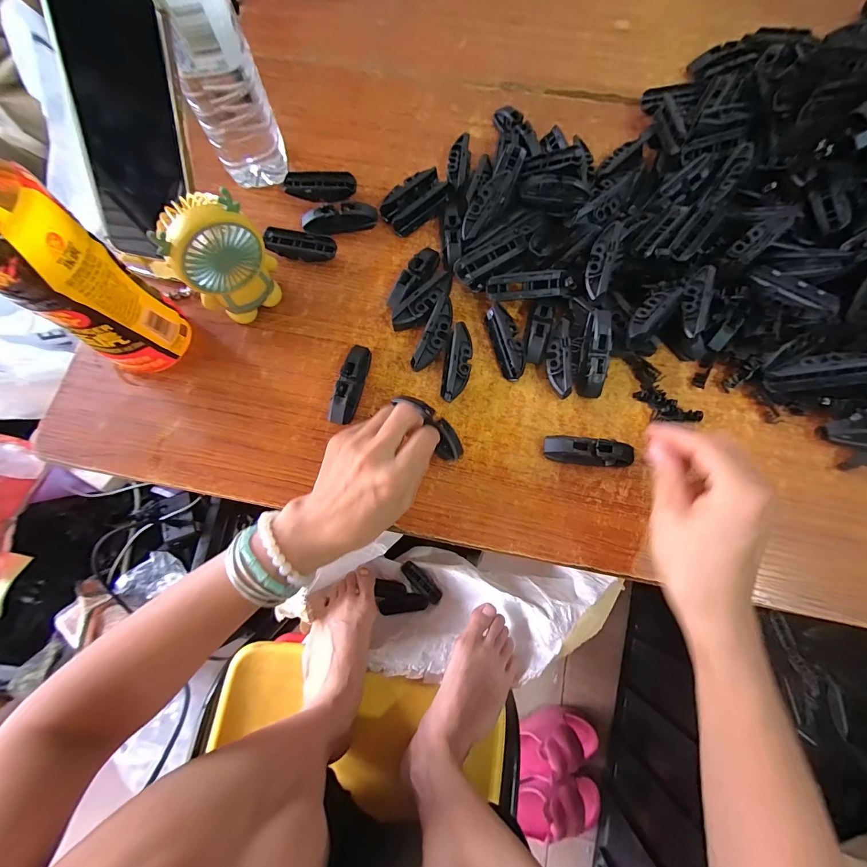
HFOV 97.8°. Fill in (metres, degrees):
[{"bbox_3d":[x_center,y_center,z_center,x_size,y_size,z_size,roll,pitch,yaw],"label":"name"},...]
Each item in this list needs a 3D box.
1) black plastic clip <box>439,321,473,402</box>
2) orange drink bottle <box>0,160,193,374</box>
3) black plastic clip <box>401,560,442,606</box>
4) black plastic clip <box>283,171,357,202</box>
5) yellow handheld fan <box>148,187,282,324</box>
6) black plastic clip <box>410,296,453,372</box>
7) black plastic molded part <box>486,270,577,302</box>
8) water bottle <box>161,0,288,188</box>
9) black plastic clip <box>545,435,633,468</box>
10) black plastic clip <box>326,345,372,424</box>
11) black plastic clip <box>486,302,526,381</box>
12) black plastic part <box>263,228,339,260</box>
[{"bbox_3d":[0.022,-0.063,0.333,0.021,0.025,0.068,11,75,4],"label":"black plastic clip"},{"bbox_3d":[-0.262,-0.113,0.266,0.076,0.183,0.069,30,77,9],"label":"orange drink bottle"},{"bbox_3d":[-0.018,0.222,0.565,0.073,0.010,0.021,44,80,11],"label":"black plastic clip"},{"bbox_3d":[-0.115,-0.251,0.385,0.072,0.023,0.017,3,75,2],"label":"black plastic clip"},{"bbox_3d":[-0.169,-0.137,0.310,0.065,0.110,0.034,-43,78,-10],"label":"yellow handheld fan"},{"bbox_3d":[0.002,-0.087,0.341,0.019,0.023,0.072,21,76,7],"label":"black plastic clip"},{"bbox_3d":[0.087,-0.133,0.337,0.076,0.013,0.018,-3,75,0],"label":"black plastic molded part"},{"bbox_3d":[-0.179,-0.302,0.301,0.064,0.213,0.061,-23,76,-5],"label":"water bottle"},{"bbox_3d":[0.127,0.016,0.313,0.069,0.020,0.021,7,75,3],"label":"black plastic clip"},{"bbox_3d":[-0.071,-0.043,0.330,0.018,0.021,0.072,16,76,5],"label":"black plastic clip"},{"bbox_3d":[0.067,-0.083,0.341,0.023,0.020,0.070,-12,75,-2],"label":"black plastic clip"},{"bbox_3d":[-0.127,-0.180,0.365,0.066,0.017,0.023,11,75,4],"label":"black plastic part"}]

